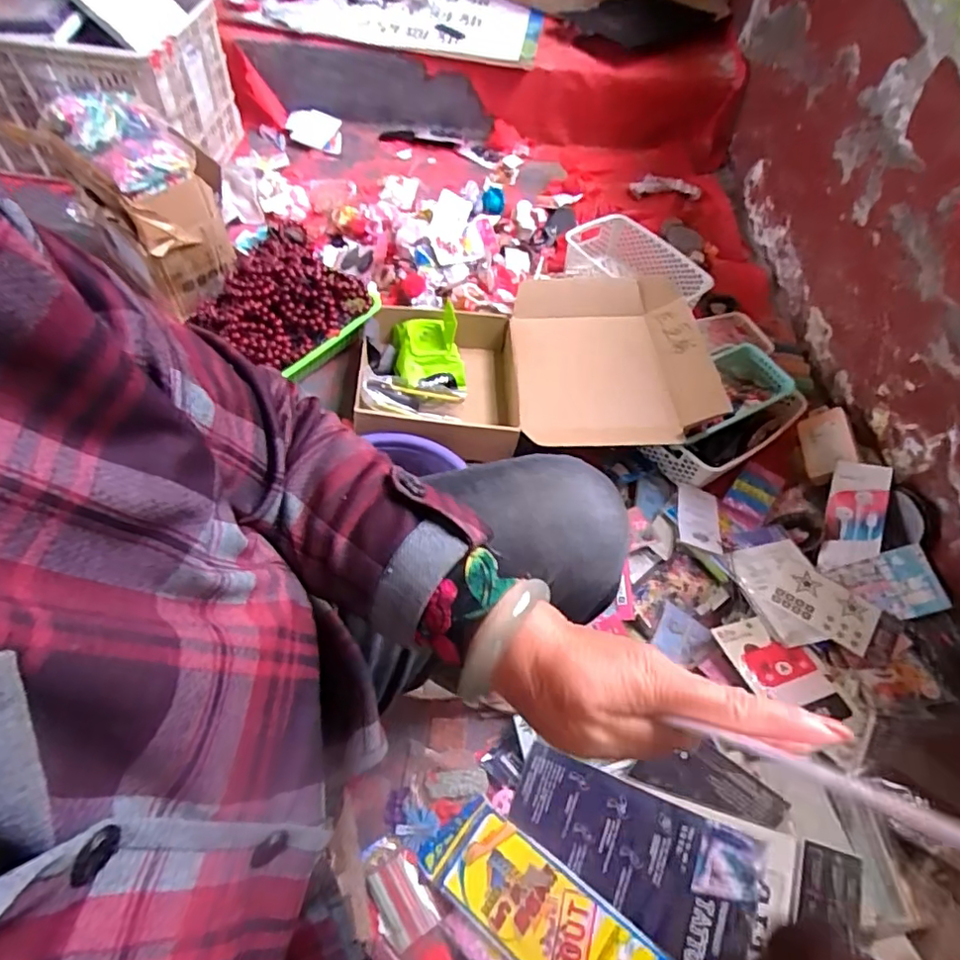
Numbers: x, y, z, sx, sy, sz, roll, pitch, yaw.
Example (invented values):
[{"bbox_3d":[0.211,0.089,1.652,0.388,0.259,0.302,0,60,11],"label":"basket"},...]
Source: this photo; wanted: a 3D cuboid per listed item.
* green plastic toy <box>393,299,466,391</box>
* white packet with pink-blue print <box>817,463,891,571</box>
[{"bbox_3d":[-0.094,-0.235,1.060,0.117,0.083,0.187,-7,57,-9],"label":"green plastic toy"},{"bbox_3d":[0.578,0.055,0.911,0.080,0.014,0.207,-2,51,47],"label":"white packet with pink-blue print"}]

